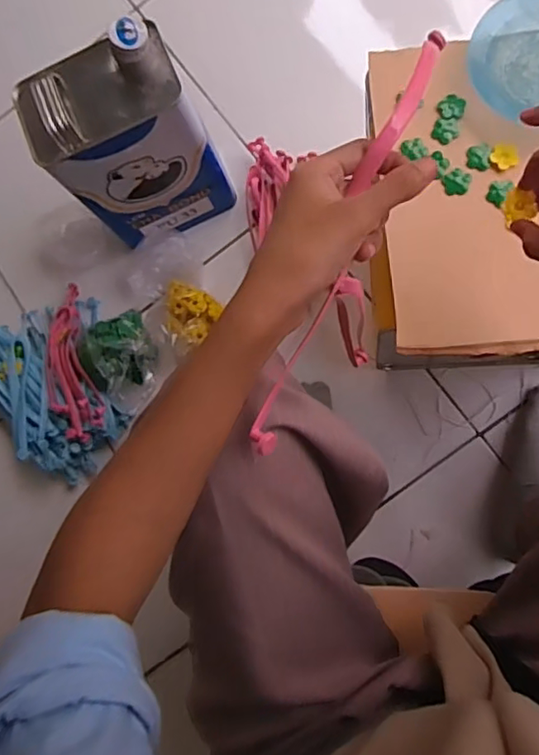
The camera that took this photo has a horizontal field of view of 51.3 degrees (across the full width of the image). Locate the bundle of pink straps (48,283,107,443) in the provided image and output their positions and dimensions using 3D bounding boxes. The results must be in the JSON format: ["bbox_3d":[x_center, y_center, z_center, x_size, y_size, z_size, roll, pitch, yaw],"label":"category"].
[{"bbox_3d":[-0.265,-0.022,0.754,0.064,0.043,0.216,-19,80,7],"label":"bundle of pink straps"}]

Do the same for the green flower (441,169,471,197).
[{"bbox_3d":[0.163,-0.170,0.489,0.024,0.005,0.022,-1,82,10],"label":"green flower"}]

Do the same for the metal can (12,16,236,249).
[{"bbox_3d":[-0.155,-0.269,0.670,0.169,0.249,0.122,-30,79,5],"label":"metal can"}]

